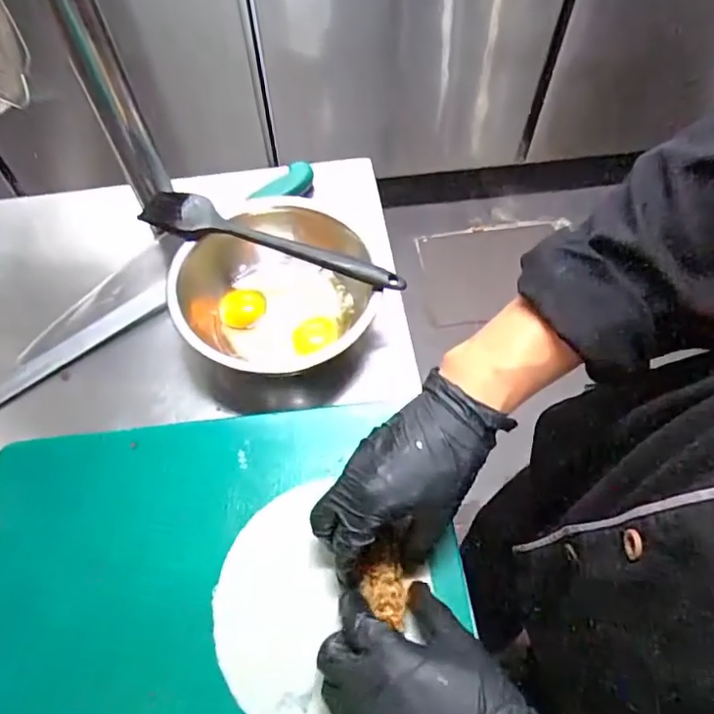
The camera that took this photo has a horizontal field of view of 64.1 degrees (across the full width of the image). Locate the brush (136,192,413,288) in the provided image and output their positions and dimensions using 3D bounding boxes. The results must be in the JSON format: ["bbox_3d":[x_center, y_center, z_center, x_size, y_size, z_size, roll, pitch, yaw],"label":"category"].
[{"bbox_3d":[-0.074,-0.101,0.494,0.240,0.010,0.040,18,62,11],"label":"brush"}]

